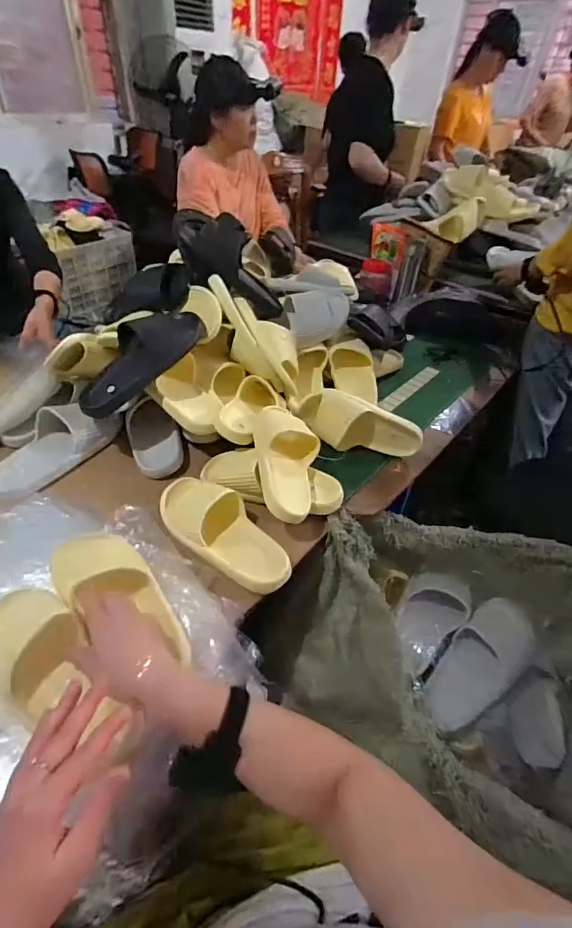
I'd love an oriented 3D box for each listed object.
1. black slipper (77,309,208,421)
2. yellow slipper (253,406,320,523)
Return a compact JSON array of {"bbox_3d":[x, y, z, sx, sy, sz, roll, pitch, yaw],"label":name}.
[{"bbox_3d":[-0.274,-0.204,0.788,0.093,0.091,0.280,34,74,29],"label":"black slipper"},{"bbox_3d":[0.002,-0.020,0.736,0.109,0.079,0.259,1,42,-3],"label":"yellow slipper"}]

